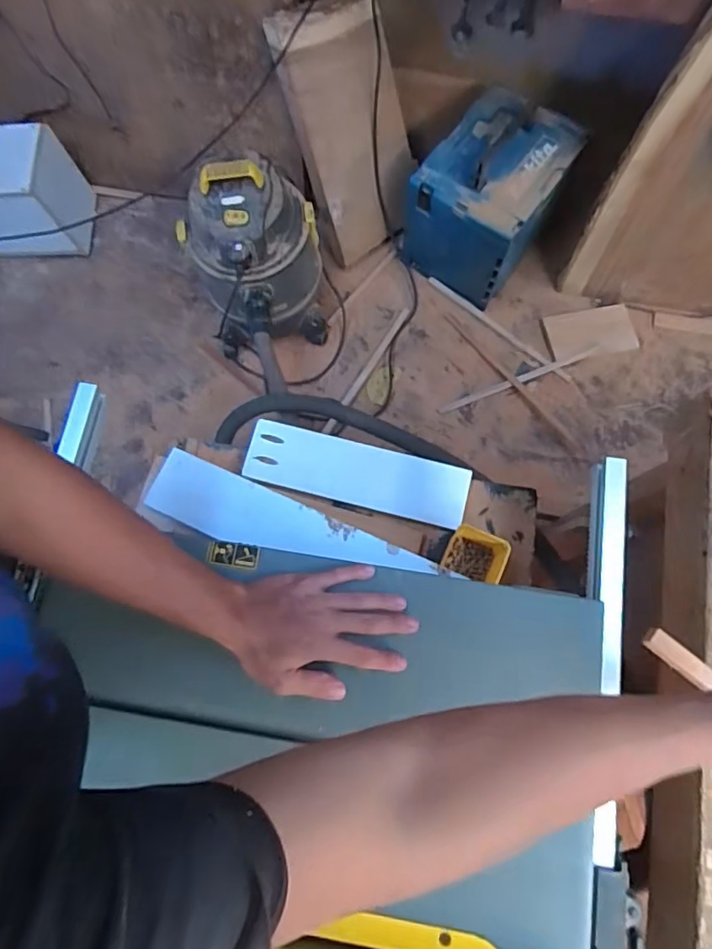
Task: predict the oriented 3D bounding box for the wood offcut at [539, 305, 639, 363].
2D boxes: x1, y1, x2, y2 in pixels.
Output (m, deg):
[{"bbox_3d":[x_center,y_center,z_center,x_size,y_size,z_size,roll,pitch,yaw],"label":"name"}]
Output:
[{"bbox_3d":[0.644,-0.394,1.511,0.238,0.021,0.141,-10,76,-1],"label":"wood offcut"}]

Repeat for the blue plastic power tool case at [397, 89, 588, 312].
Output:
[{"bbox_3d":[0.353,-0.731,1.460,0.316,0.303,0.395,36,79,11],"label":"blue plastic power tool case"}]

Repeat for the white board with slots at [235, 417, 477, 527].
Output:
[{"bbox_3d":[0.000,-0.002,0.871,0.352,0.014,0.105,13,76,5],"label":"white board with slots"}]

